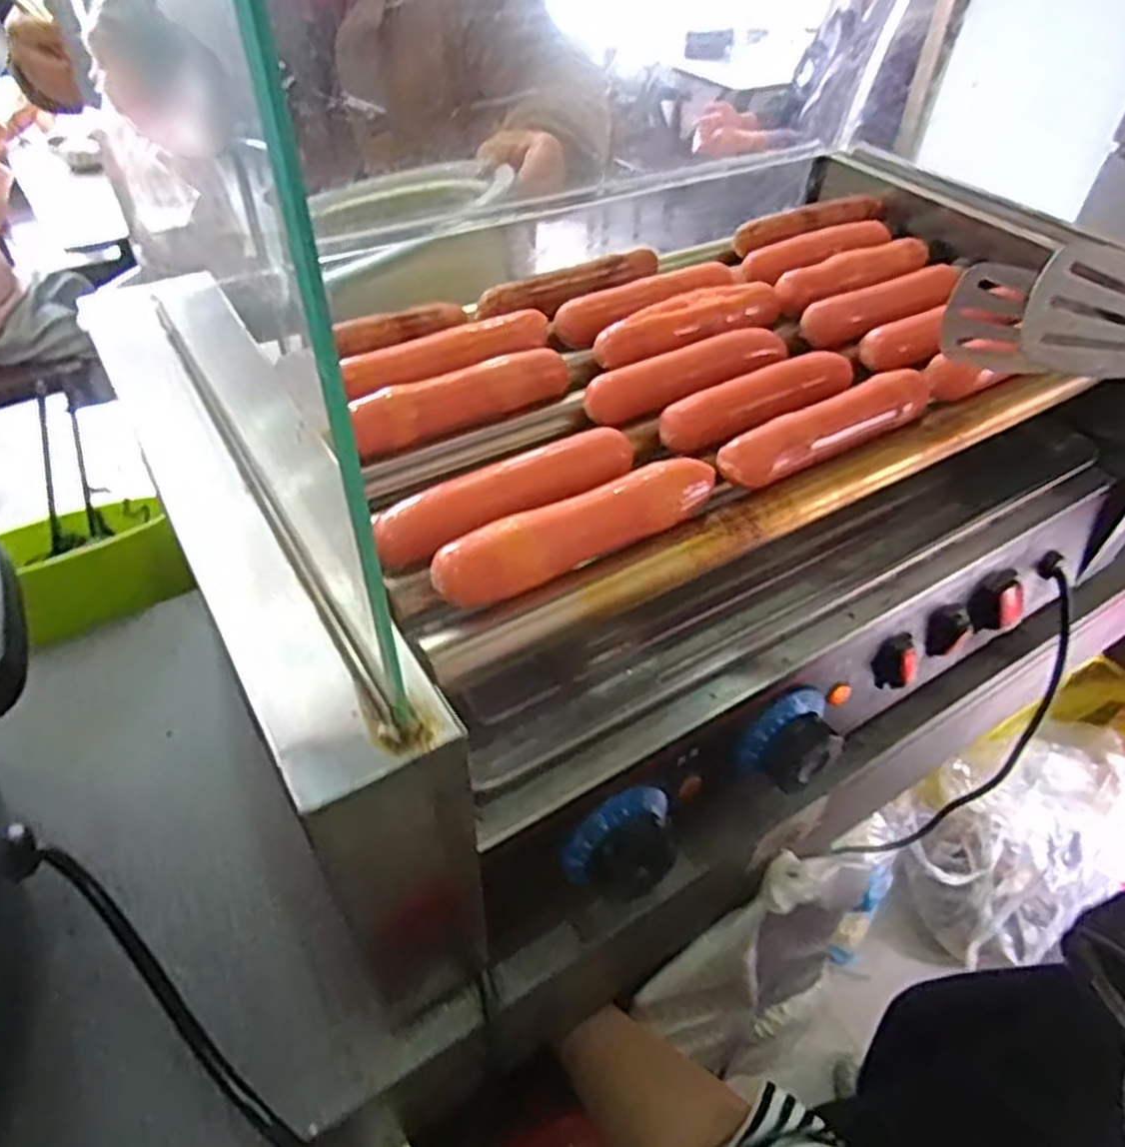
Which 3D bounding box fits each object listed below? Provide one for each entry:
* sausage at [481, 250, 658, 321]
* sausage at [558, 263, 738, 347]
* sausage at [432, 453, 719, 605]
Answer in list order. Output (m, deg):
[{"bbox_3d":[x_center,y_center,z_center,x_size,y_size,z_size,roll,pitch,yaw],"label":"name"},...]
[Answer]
[{"bbox_3d":[0.005,-0.173,0.465,0.124,0.017,0.020,-26,52,-25],"label":"sausage"},{"bbox_3d":[0.052,-0.162,0.458,0.123,0.022,0.020,-22,50,-22],"label":"sausage"},{"bbox_3d":[0.010,-0.019,0.313,0.127,0.019,0.023,-22,50,-22],"label":"sausage"}]

